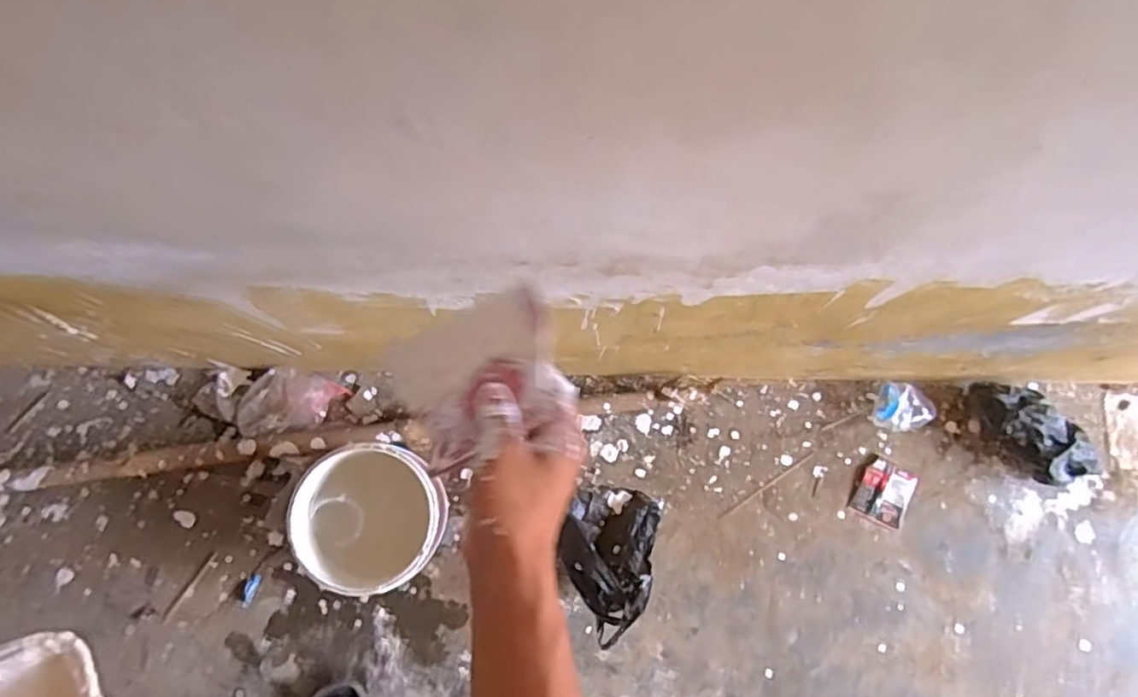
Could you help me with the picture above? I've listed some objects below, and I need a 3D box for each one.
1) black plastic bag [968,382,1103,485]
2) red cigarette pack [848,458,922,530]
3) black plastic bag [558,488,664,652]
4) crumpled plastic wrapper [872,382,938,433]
[{"bbox_3d":[0.742,0.139,1.047,0.227,0.104,0.095,35,77,2],"label":"black plastic bag"},{"bbox_3d":[0.513,0.234,1.078,0.086,0.009,0.097,28,77,0],"label":"red cigarette pack"},{"bbox_3d":[0.049,0.314,0.983,0.142,0.107,0.219,16,78,-2],"label":"black plastic bag"},{"bbox_3d":[0.545,0.099,1.074,0.090,0.046,0.070,19,77,-2],"label":"crumpled plastic wrapper"}]

